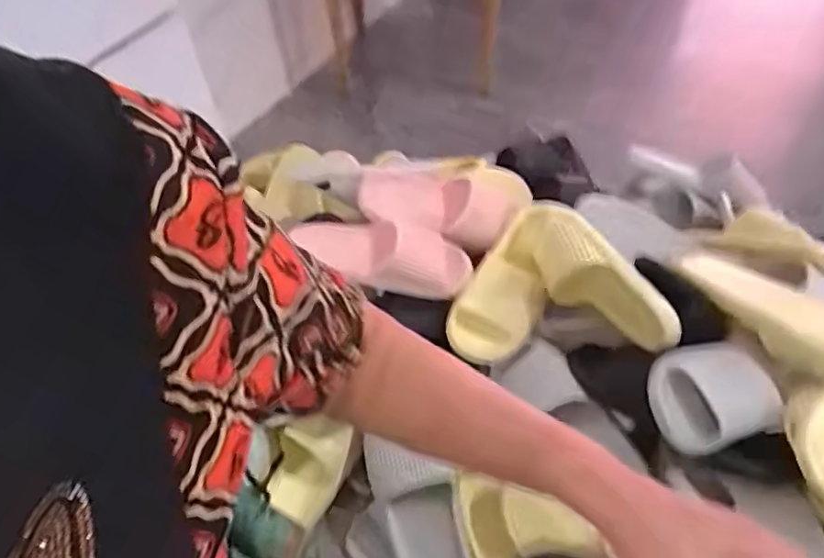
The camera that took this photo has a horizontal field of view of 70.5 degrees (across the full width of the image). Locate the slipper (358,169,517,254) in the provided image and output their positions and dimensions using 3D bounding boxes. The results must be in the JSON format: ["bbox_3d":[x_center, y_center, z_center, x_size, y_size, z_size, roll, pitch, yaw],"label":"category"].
[{"bbox_3d":[0.035,-0.107,0.871,0.219,0.062,0.105,9,49,12],"label":"slipper"}]

